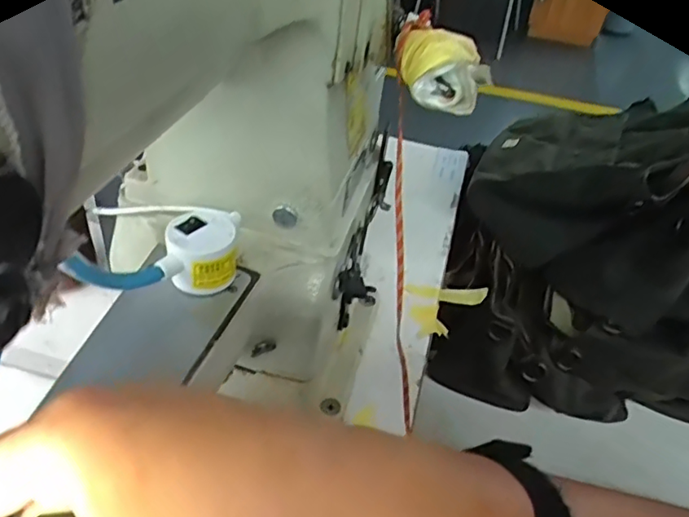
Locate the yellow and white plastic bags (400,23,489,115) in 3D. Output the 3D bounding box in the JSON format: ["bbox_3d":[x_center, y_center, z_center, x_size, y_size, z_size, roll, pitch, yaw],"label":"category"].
[{"bbox_3d":[0.046,-0.094,0.276,0.036,0.027,0.046,2,42,-5],"label":"yellow and white plastic bags"}]

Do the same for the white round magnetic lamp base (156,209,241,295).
[{"bbox_3d":[-0.078,-0.004,0.311,0.043,0.033,0.038,-5,43,-12],"label":"white round magnetic lamp base"}]

